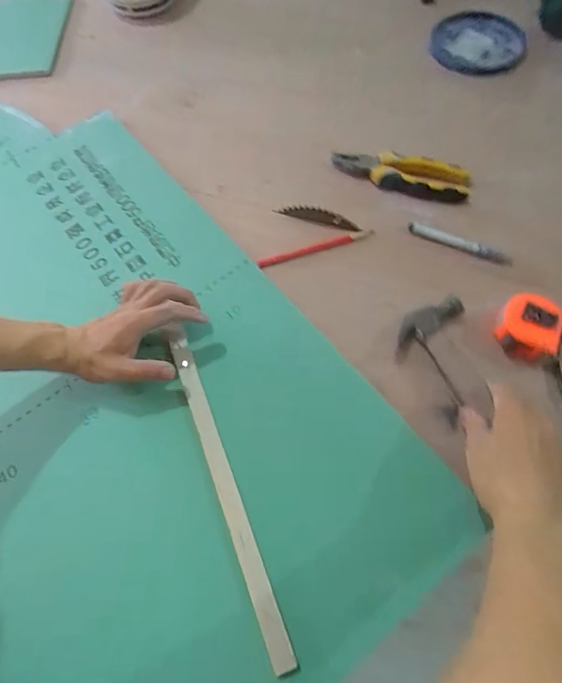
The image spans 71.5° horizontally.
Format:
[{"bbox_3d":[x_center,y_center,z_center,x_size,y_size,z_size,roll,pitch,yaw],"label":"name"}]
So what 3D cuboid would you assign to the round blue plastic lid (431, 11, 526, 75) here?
[{"bbox_3d":[0.355,-0.552,0.711,0.174,0.032,0.174,-1,68,2],"label":"round blue plastic lid"}]

